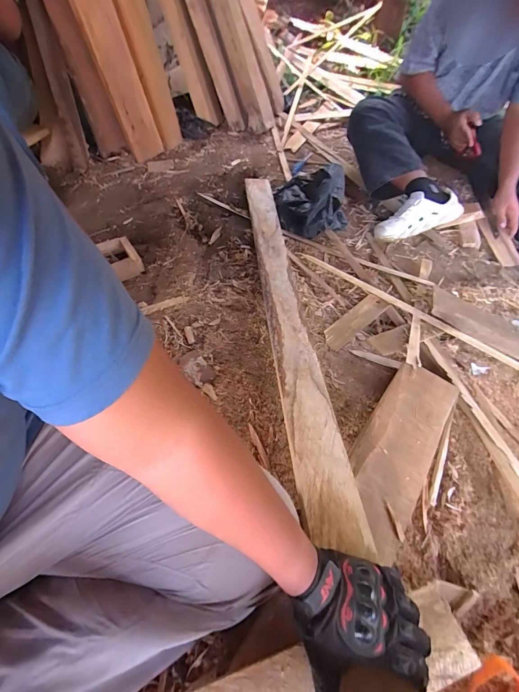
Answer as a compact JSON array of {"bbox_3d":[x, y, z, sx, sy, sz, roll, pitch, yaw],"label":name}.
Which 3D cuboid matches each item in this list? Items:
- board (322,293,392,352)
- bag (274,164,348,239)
[{"bbox_3d":[0.233,-0.062,0.807,0.196,0.013,0.057,-36,67,-20],"label":"board"},{"bbox_3d":[0.159,-0.489,1.033,0.198,0.135,0.305,-6,53,-9],"label":"bag"}]

